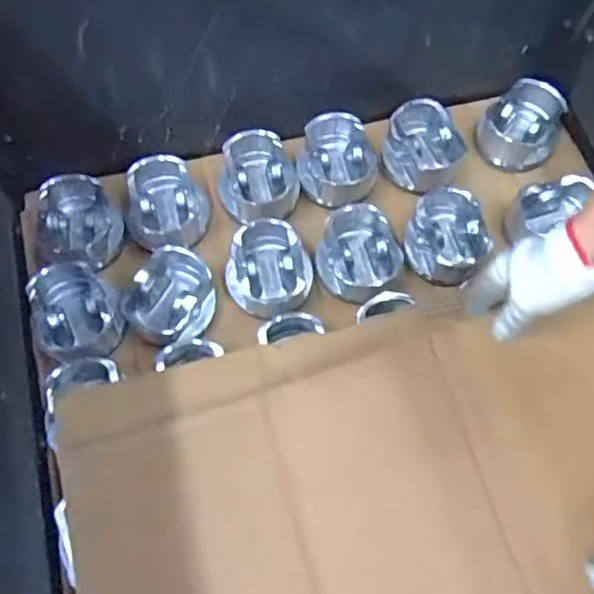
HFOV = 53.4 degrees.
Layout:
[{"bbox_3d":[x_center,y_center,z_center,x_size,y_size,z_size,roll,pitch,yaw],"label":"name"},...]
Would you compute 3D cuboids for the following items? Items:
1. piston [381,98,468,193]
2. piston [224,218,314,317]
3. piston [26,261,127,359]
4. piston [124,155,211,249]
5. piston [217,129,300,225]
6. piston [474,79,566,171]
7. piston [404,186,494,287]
[{"bbox_3d":[0.145,-0.175,0.691,0.083,0.058,0.094,-41,76,-17],"label":"piston"},{"bbox_3d":[-0.029,-0.029,0.636,0.089,0.051,0.093,1,69,-3],"label":"piston"},{"bbox_3d":[-0.225,0.014,0.595,0.089,0.076,0.086,1,69,-3],"label":"piston"},{"bbox_3d":[-0.142,-0.100,0.648,0.084,0.065,0.091,4,69,-2],"label":"piston"},{"bbox_3d":[-0.043,-0.129,0.666,0.088,0.072,0.093,1,69,-3],"label":"piston"},{"bbox_3d":[0.268,-0.204,0.705,0.087,0.061,0.090,34,71,10],"label":"piston"},{"bbox_3d":[0.165,-0.066,0.654,0.092,0.053,0.091,1,69,-3],"label":"piston"}]

